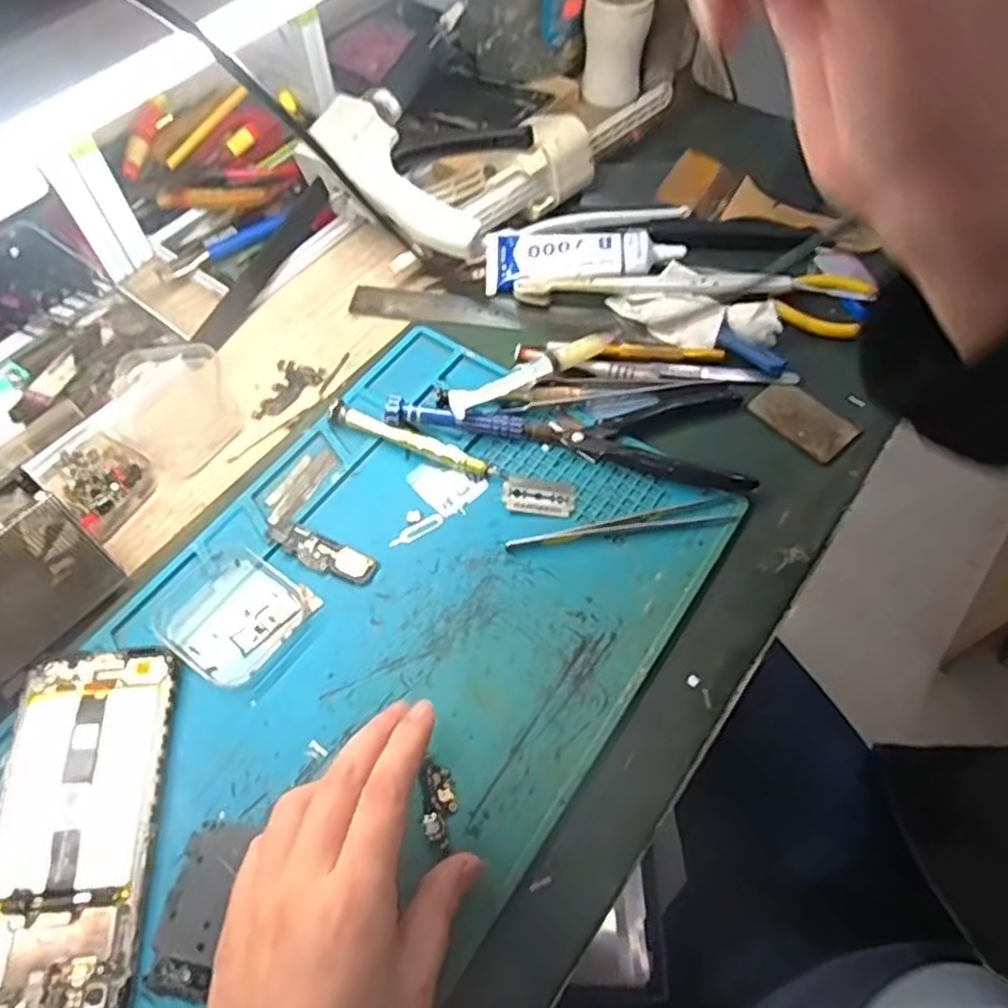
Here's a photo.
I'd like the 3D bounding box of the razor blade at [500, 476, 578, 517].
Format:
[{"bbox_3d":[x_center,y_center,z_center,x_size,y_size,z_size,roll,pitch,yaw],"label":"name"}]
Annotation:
[{"bbox_3d":[0.021,-0.005,0.433,0.043,0.004,0.023,10,62,-3],"label":"razor blade"}]

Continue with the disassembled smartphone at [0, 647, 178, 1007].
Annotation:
[{"bbox_3d":[-0.198,0.147,0.339,0.076,0.010,0.162,-5,60,-3],"label":"disassembled smartphone"}]

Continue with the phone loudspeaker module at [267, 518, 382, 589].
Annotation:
[{"bbox_3d":[-0.104,0.026,0.414,0.068,0.004,0.021,23,62,12],"label":"phone loudspeaker module"}]

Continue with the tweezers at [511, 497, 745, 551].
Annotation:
[{"bbox_3d":[0.068,0.015,0.419,0.131,0.006,0.016,-11,61,-7],"label":"tweezers"}]

